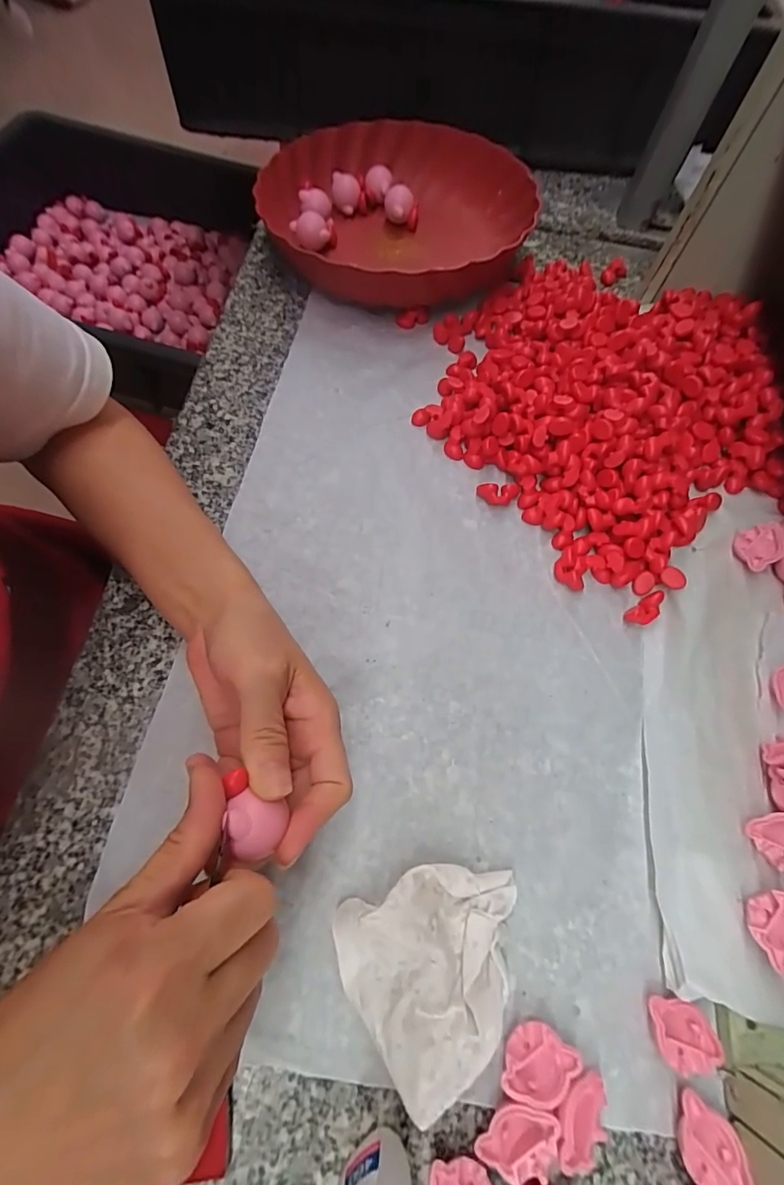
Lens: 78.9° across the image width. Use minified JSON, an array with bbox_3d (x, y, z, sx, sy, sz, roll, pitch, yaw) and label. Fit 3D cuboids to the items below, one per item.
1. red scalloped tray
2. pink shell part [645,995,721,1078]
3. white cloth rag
[{"bbox_3d":[0.001,-0.347,0.439,0.235,0.056,0.231,19,67,4],"label":"red scalloped tray"},{"bbox_3d":[0.144,0.218,0.239,0.029,0.014,0.031,2,67,-4],"label":"pink shell part"},{"bbox_3d":[0.024,0.179,0.238,0.093,0.028,0.085,-35,74,-17],"label":"white cloth rag"}]

